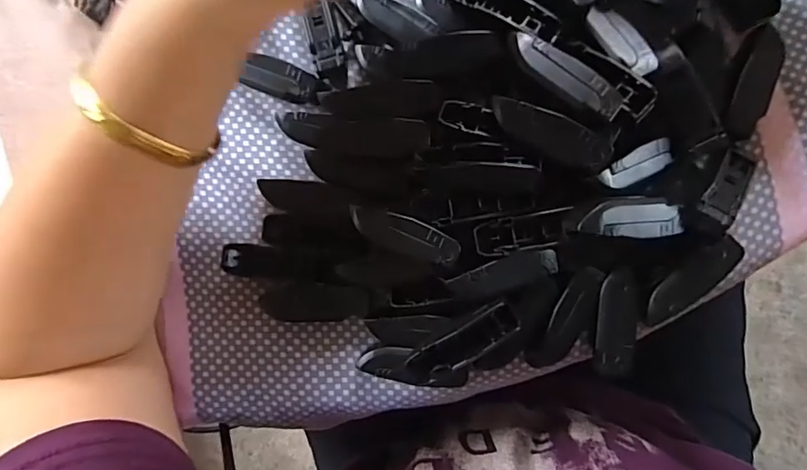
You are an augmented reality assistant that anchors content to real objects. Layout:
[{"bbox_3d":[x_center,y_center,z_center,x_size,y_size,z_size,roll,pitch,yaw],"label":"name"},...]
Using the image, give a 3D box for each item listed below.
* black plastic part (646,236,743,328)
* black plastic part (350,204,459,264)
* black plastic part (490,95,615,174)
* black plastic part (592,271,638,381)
[{"bbox_3d":[0.136,0.022,0.243,0.022,0.004,0.052,36,100,-10],"label":"black plastic part"},{"bbox_3d":[0.000,0.001,0.238,0.052,0.004,0.017,19,92,5],"label":"black plastic part"},{"bbox_3d":[0.062,-0.042,0.221,0.053,0.012,0.017,28,93,5],"label":"black plastic part"},{"bbox_3d":[0.102,0.042,0.245,0.018,0.004,0.051,5,91,5],"label":"black plastic part"}]

